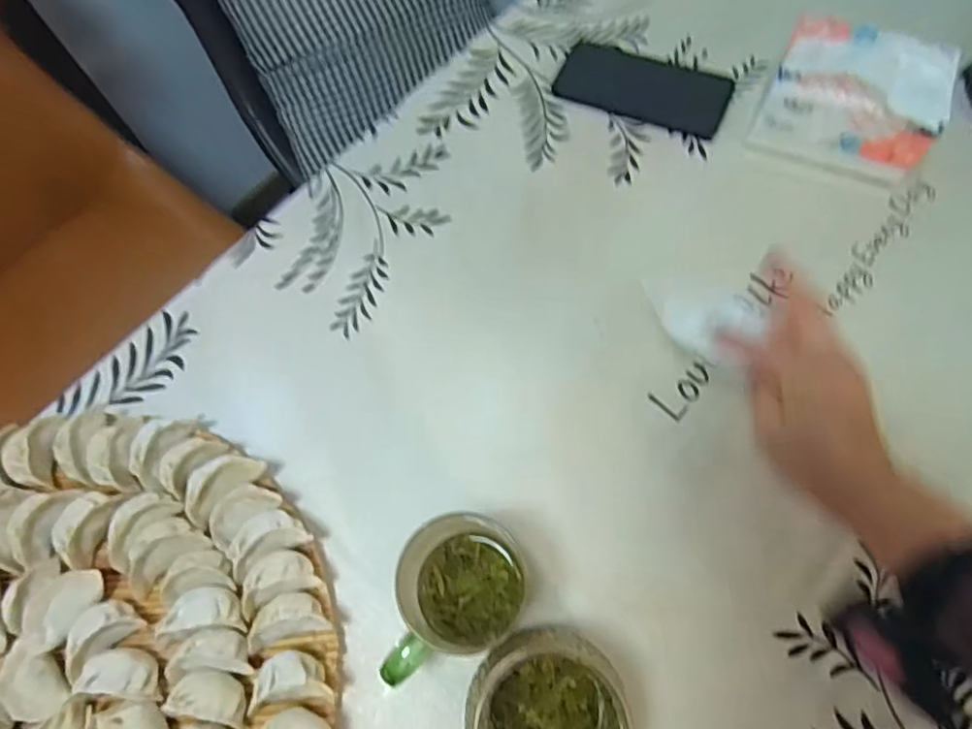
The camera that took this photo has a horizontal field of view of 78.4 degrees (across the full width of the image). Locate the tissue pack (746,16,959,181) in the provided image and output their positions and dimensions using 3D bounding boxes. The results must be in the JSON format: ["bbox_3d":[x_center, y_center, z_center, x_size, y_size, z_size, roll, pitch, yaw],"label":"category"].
[{"bbox_3d":[0.303,-0.218,0.498,0.131,0.082,0.091,22,69,12],"label":"tissue pack"}]

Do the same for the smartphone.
[{"bbox_3d":[0.148,-0.262,0.558,0.153,0.012,0.084,23,69,12],"label":"smartphone"}]

